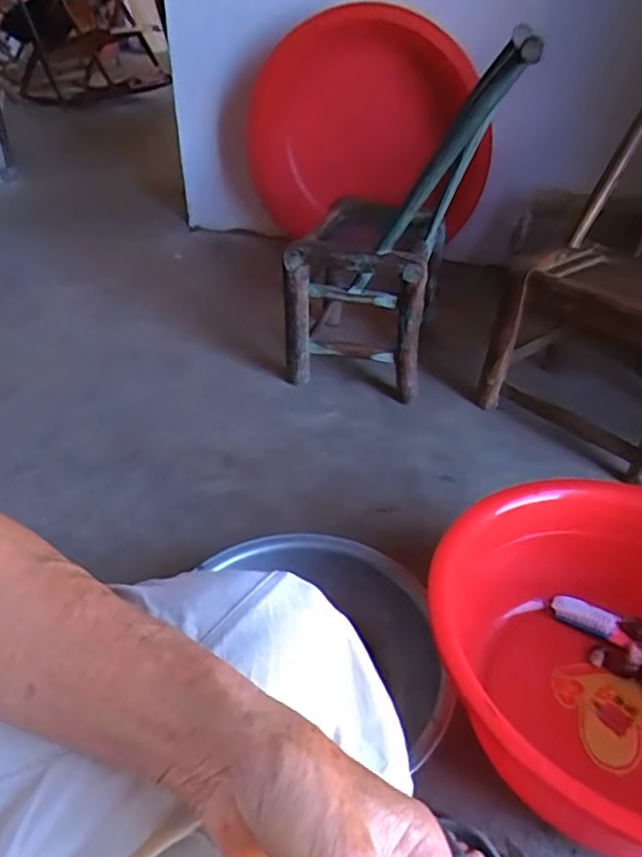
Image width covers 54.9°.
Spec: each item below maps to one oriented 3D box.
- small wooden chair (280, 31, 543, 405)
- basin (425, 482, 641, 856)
[{"bbox_3d":[0.151,-0.384,1.209,0.362,0.634,0.347,11,37,13],"label":"small wooden chair"},{"bbox_3d":[0.350,0.268,0.695,0.414,0.193,0.439,1,36,-1],"label":"basin"}]

